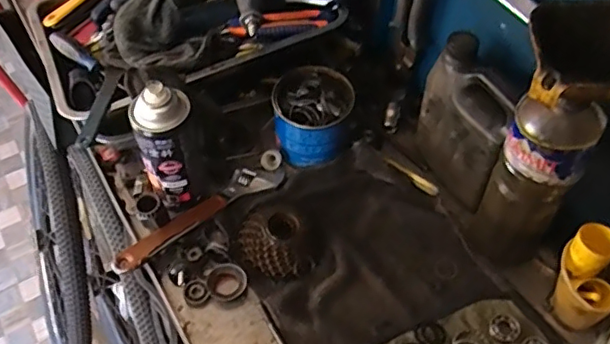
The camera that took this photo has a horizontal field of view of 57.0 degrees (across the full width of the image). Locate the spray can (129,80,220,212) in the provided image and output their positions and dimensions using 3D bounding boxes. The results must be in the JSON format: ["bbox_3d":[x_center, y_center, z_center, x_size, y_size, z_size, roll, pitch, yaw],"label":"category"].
[{"bbox_3d":[-0.147,-0.035,0.637,0.073,0.179,0.067,1,53,-1],"label":"spray can"}]

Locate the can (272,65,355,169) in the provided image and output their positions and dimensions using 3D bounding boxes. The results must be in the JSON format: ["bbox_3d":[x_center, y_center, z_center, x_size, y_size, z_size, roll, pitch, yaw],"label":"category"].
[{"bbox_3d":[0.010,-0.070,0.725,0.096,0.095,0.094,1,53,-1],"label":"can"}]

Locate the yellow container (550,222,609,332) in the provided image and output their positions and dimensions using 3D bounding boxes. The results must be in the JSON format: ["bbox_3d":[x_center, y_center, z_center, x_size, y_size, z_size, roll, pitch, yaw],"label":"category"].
[{"bbox_3d":[0.286,0.118,0.580,0.063,0.116,0.069,-36,62,-25],"label":"yellow container"}]

